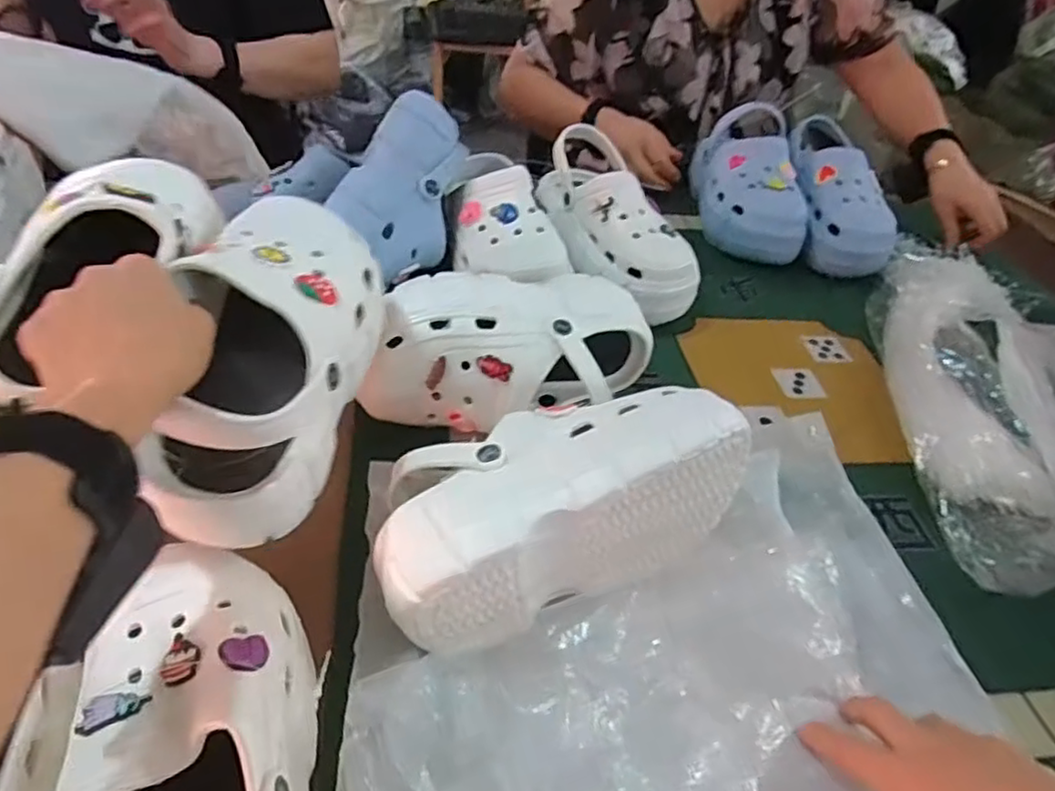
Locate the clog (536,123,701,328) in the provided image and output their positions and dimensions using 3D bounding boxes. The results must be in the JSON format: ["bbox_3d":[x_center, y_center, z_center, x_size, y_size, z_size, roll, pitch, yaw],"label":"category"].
[{"bbox_3d":[0.094,-0.184,0.722,0.100,0.089,0.235,-17,56,-26],"label":"clog"}]

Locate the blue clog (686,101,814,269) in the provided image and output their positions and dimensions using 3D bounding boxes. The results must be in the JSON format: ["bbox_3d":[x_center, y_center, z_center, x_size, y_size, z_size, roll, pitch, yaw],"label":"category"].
[{"bbox_3d":[0.286,-0.271,0.868,0.108,0.141,0.202,1,43,-5],"label":"blue clog"}]

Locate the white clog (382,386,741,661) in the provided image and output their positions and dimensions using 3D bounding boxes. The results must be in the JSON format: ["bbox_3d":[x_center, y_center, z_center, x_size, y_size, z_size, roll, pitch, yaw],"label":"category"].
[{"bbox_3d":[0.023,0.068,0.440,0.243,0.112,0.123,-11,43,-17],"label":"white clog"}]

